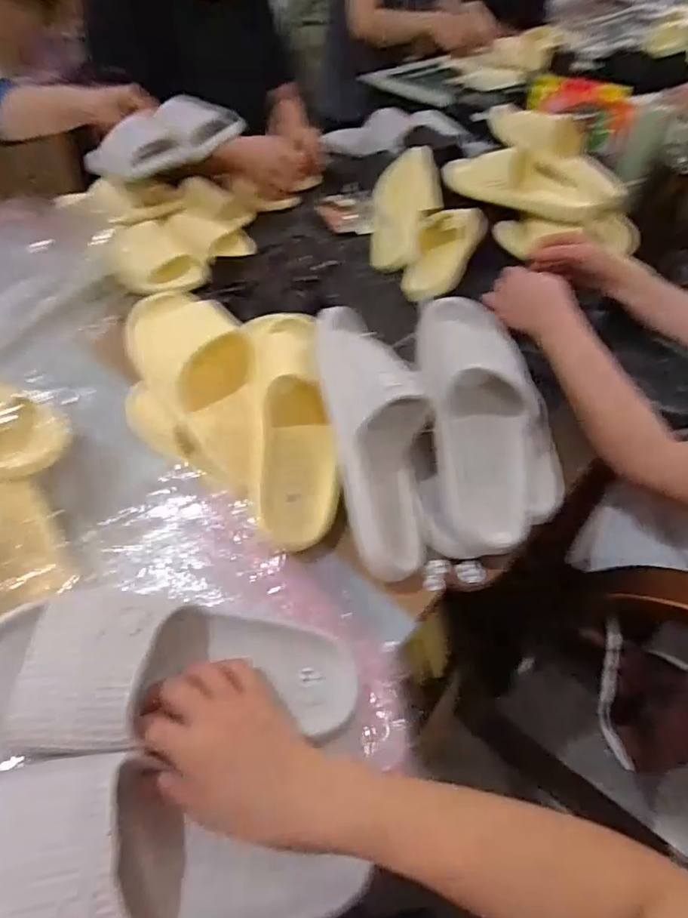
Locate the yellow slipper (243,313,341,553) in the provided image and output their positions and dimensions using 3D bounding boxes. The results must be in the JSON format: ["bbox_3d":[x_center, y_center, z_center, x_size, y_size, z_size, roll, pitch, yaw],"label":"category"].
[{"bbox_3d":[-0.049,-0.038,0.526,0.079,0.074,0.245,-4,78,-8],"label":"yellow slipper"}]

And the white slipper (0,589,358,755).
[{"bbox_3d":[-0.120,0.149,0.385,0.269,0.072,0.096,7,46,-20],"label":"white slipper"}]

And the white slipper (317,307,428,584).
[{"bbox_3d":[0.039,-0.024,0.517,0.108,0.072,0.263,-7,79,-11],"label":"white slipper"}]

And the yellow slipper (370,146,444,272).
[{"bbox_3d":[0.099,-0.417,0.938,0.108,0.060,0.262,11,71,6],"label":"yellow slipper"}]

